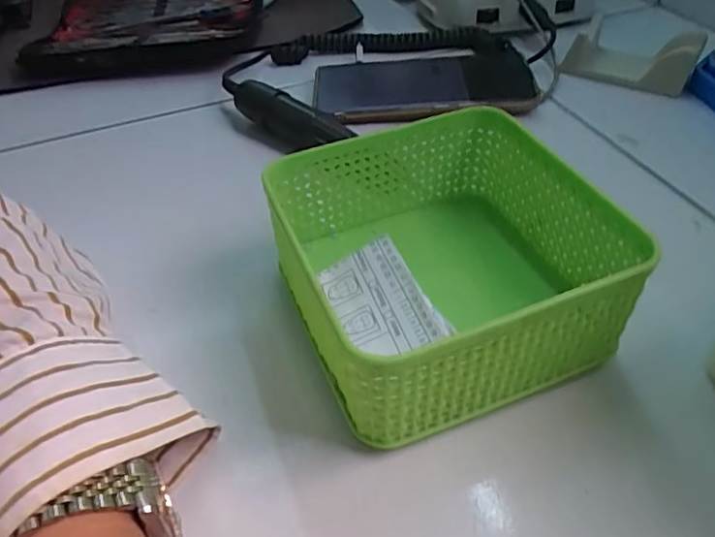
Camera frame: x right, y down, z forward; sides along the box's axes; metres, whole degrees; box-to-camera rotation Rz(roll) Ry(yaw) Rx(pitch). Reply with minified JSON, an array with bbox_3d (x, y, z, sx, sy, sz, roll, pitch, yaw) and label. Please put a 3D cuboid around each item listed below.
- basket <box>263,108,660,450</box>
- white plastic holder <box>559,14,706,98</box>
[{"bbox_3d":[0.038,-0.004,0.260,0.128,0.067,0.129,-17,43,-13],"label":"basket"},{"bbox_3d":[0.210,-0.163,0.434,0.089,0.032,0.049,24,49,28],"label":"white plastic holder"}]

